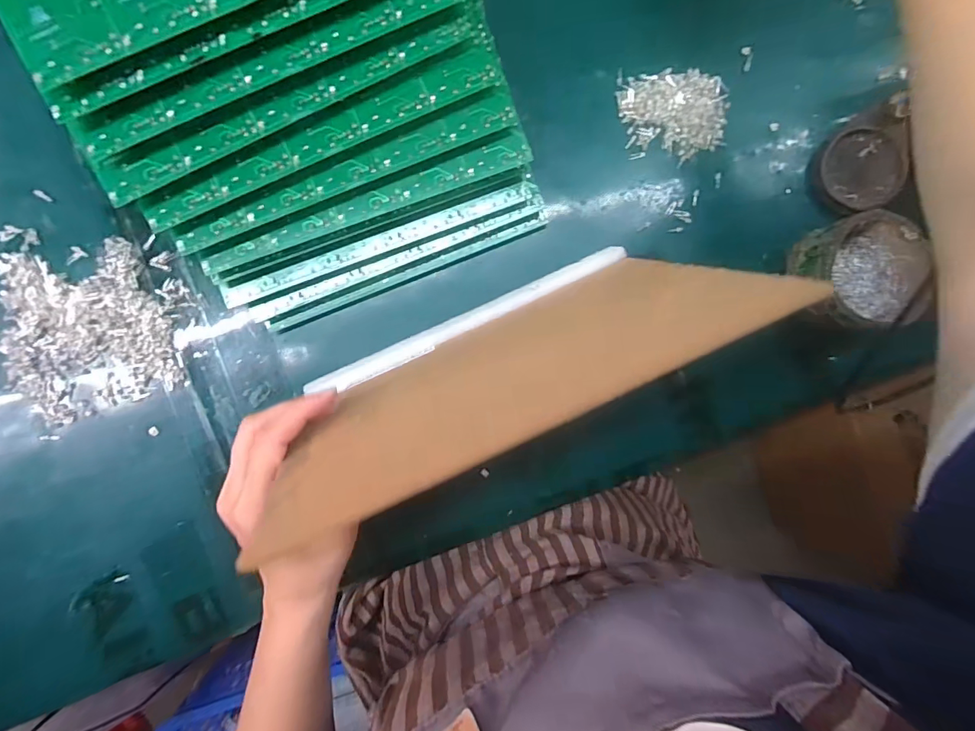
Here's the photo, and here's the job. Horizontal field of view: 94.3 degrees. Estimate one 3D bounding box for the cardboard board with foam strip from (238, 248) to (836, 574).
[{"bbox_3d":[0.006,-0.008,0.266,0.248,0.201,0.009,-24,113,-2],"label":"cardboard board with foam strip"}]

